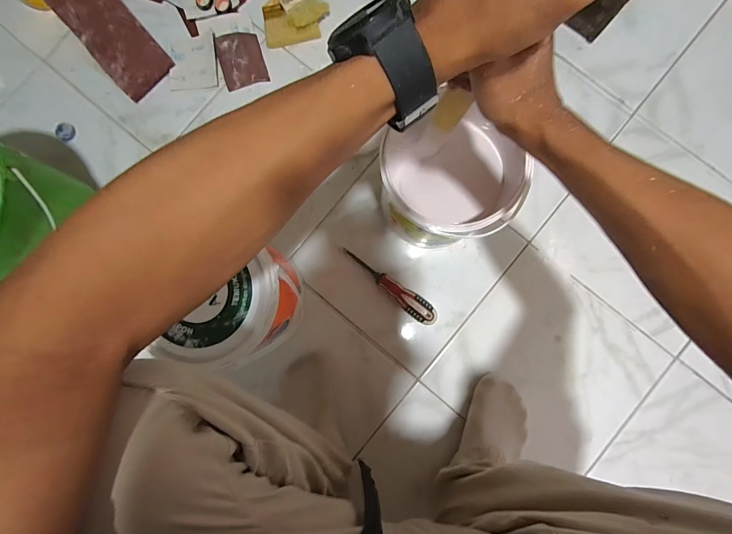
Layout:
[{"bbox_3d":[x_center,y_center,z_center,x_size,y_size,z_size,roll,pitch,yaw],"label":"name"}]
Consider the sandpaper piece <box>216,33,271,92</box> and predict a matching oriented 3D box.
[{"bbox_3d":[-0.225,-0.375,0.620,0.079,0.012,0.111,-18,85,0],"label":"sandpaper piece"}]

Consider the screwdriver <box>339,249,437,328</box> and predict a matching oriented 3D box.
[{"bbox_3d":[0.038,0.027,0.568,0.191,0.031,0.034,40,88,5],"label":"screwdriver"}]

